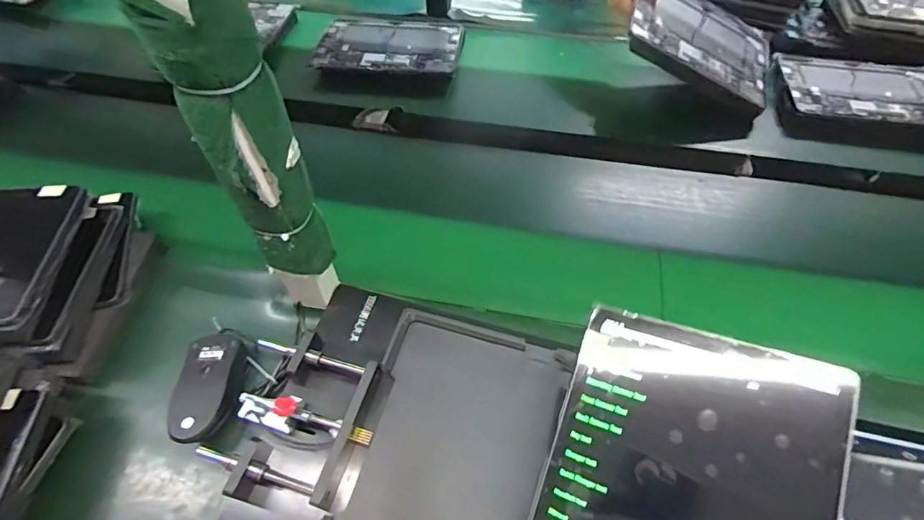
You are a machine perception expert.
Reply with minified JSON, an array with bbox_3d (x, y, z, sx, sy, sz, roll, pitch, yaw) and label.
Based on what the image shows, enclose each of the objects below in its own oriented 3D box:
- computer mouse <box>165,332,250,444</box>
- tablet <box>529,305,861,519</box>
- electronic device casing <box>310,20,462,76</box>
[{"bbox_3d":[-0.254,0.128,0.484,0.060,0.039,0.117,1,55,-1],"label":"computer mouse"},{"bbox_3d":[0.132,0.169,0.300,0.166,0.007,0.251,15,75,25],"label":"tablet"},{"bbox_3d":[-0.131,-0.392,0.868,0.257,0.010,0.181,6,53,4],"label":"electronic device casing"}]

